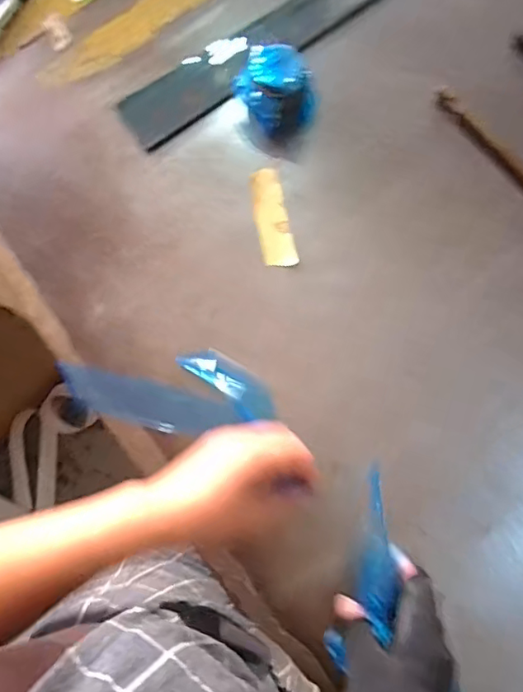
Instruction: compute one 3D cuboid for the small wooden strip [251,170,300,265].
[{"bbox_3d":[0.011,-0.128,0.544,0.032,0.004,0.105,-12,79,-1],"label":"small wooden strip"}]

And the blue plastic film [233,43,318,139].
[{"bbox_3d":[0.015,-0.260,0.546,0.071,0.046,0.076,0,79,1],"label":"blue plastic film"}]

